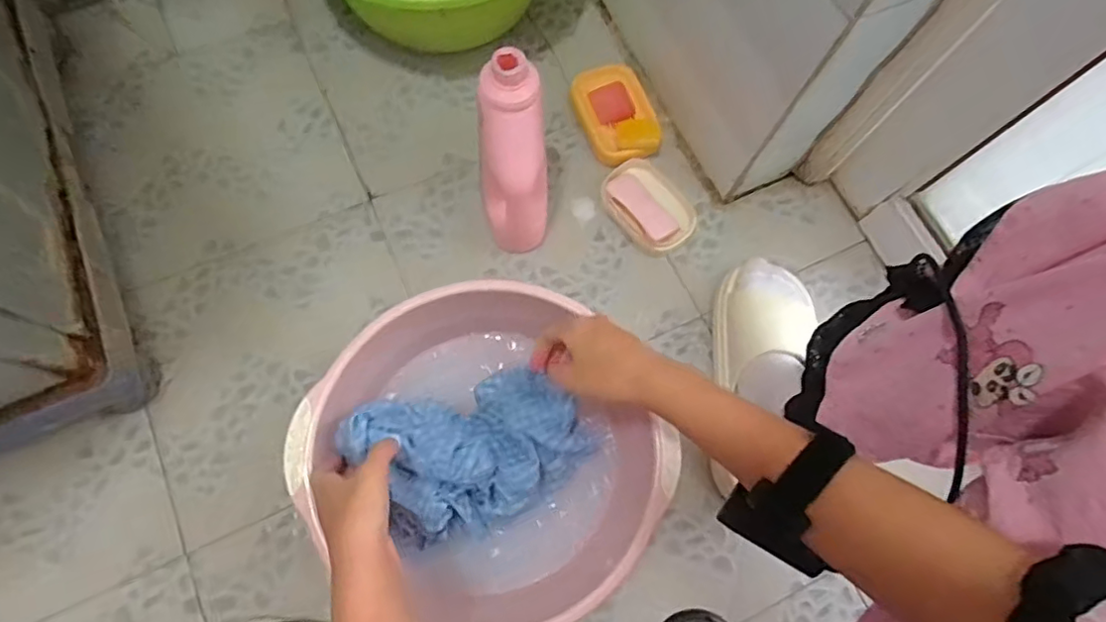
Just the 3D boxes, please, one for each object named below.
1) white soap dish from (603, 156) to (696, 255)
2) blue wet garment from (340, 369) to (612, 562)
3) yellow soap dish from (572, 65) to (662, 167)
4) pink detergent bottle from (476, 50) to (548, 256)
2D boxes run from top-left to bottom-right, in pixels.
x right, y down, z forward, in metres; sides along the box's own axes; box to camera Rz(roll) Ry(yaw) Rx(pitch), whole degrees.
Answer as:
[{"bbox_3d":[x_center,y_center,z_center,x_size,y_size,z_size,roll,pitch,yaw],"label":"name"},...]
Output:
[{"bbox_3d":[0.118,-0.129,0.703,0.089,0.021,0.118,-35,77,-11],"label":"white soap dish"},{"bbox_3d":[-0.072,0.134,0.534,0.220,0.088,0.130,-15,74,-6],"label":"blue wet garment"},{"bbox_3d":[0.082,-0.252,0.736,0.090,0.019,0.138,-22,75,-8],"label":"yellow soap dish"},{"bbox_3d":[-0.039,-0.150,0.587,0.069,0.213,0.053,-5,48,-3],"label":"pink detergent bottle"}]

